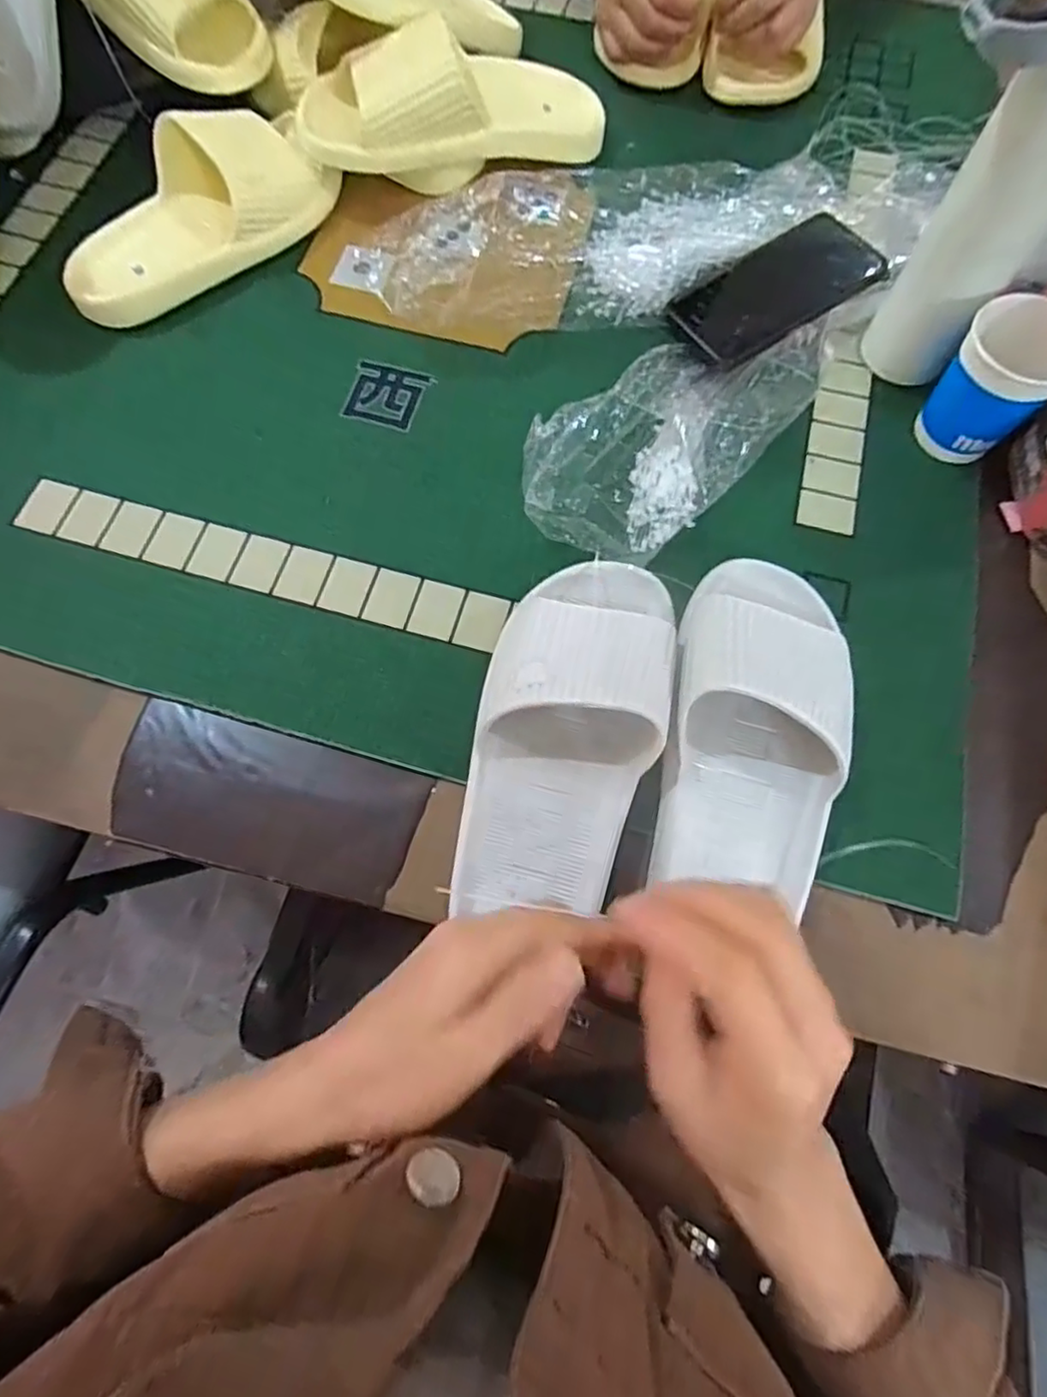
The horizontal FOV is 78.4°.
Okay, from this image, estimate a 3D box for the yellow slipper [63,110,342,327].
[{"bbox_3d":[-0.253,-0.378,0.487,0.220,0.057,0.098,-37,77,-11],"label":"yellow slipper"}]

